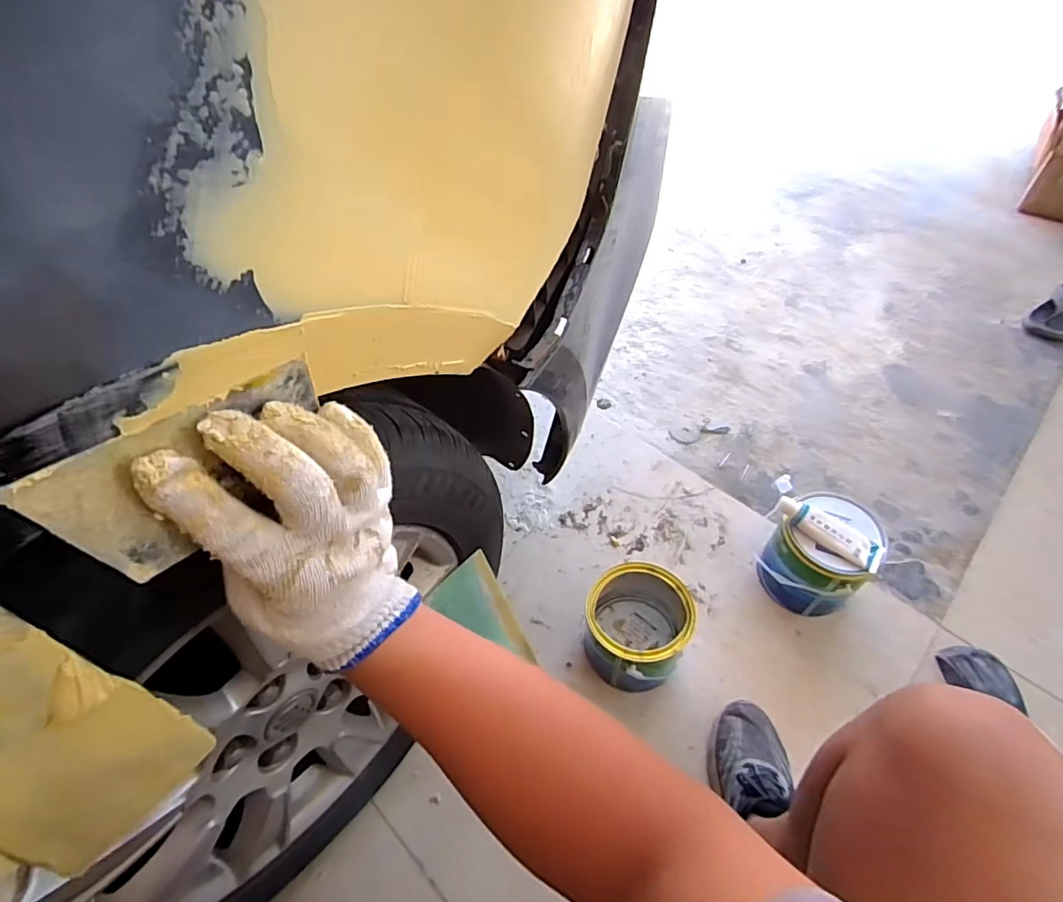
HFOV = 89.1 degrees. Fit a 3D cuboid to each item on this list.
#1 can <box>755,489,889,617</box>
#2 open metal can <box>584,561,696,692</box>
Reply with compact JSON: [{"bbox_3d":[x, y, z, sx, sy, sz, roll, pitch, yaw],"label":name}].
[{"bbox_3d":[0.474,0.181,0.891,0.152,0.166,0.140,-2,52,2],"label":"can"},{"bbox_3d":[0.166,0.274,0.848,0.153,0.156,0.163,26,58,22],"label":"open metal can"}]

